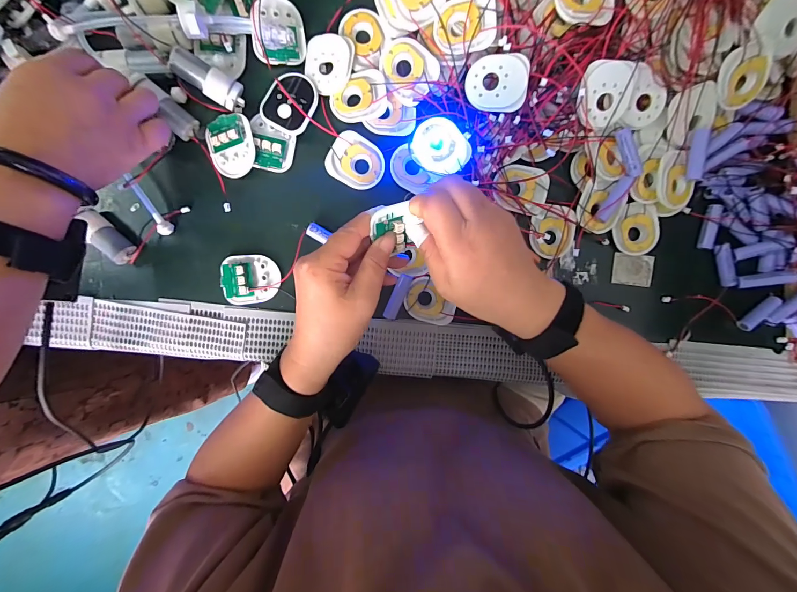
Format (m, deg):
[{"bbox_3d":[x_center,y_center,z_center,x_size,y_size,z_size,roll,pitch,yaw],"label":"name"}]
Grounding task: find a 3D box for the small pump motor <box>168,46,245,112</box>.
[{"bbox_3d":[-0.179,-0.204,0.324,0.062,0.018,0.026,27,93,-26],"label":"small pump motor"}]

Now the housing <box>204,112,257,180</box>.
[{"bbox_3d":[-0.166,-0.149,0.342,0.046,0.012,0.056,-16,93,1],"label":"housing"}]

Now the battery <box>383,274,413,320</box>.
[{"bbox_3d":[0.000,0.001,0.361,0.015,0.012,0.050,23,93,-1],"label":"battery"}]

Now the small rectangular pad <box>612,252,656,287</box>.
[{"bbox_3d":[0.269,-0.030,0.394,0.044,0.006,0.035,5,90,-4],"label":"small rectangular pad"}]

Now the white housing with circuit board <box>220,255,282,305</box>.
[{"bbox_3d":[-0.152,-0.017,0.352,0.056,0.011,0.049,-4,93,0],"label":"white housing with circuit board"}]

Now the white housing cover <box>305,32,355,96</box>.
[{"bbox_3d":[-0.070,-0.233,0.345,0.048,0.007,0.056,10,93,-1],"label":"white housing cover"}]

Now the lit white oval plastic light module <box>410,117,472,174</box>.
[{"bbox_3d":[0.042,-0.150,0.348,0.049,0.012,0.058,-43,92,2],"label":"lit white oval plastic light module"}]

